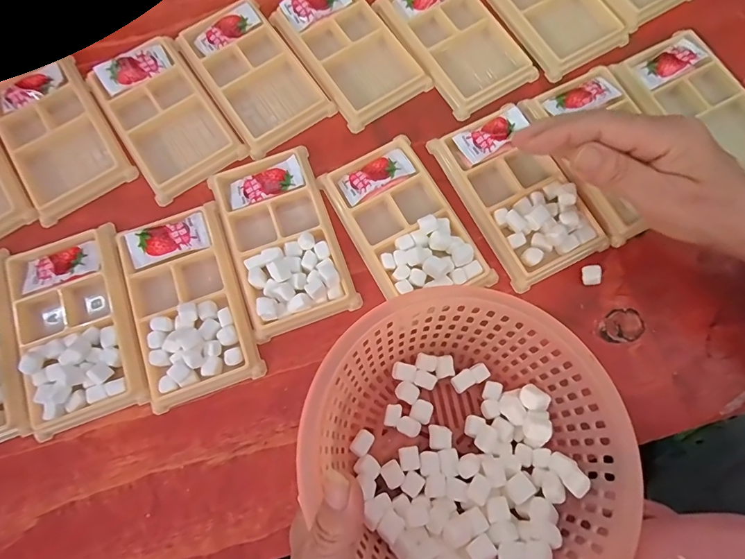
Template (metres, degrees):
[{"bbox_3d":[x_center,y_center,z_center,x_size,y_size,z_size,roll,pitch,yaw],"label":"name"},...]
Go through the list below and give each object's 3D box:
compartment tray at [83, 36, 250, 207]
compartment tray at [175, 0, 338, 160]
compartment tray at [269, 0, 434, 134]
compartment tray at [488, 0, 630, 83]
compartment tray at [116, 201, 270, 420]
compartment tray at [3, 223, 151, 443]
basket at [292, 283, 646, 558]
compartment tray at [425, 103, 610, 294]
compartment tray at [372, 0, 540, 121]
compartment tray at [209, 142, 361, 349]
[{"bbox_3d":[-0.168,-0.133,0.335,0.078,0.015,0.127,-34,78,-7],"label":"compartment tray"},{"bbox_3d":[-0.098,-0.171,0.344,0.078,0.016,0.127,-34,78,-7],"label":"compartment tray"},{"bbox_3d":[-0.019,-0.195,0.347,0.076,0.014,0.130,-34,78,-7],"label":"compartment tray"},{"bbox_3d":[0.152,-0.242,0.364,0.077,0.020,0.132,-30,78,-6],"label":"compartment tray"},{"bbox_3d":[-0.133,0.016,0.292,0.075,0.015,0.130,-19,77,-4],"label":"compartment tray"},{"bbox_3d":[-0.211,0.032,0.289,0.079,0.013,0.132,-20,77,-4],"label":"compartment tray"},{"bbox_3d":[0.052,0.089,0.237,0.157,0.082,0.167,0,78,0],"label":"basket"},{"bbox_3d":[0.110,-0.068,0.309,0.075,0.017,0.133,-27,77,-5],"label":"compartment tray"},{"bbox_3d":[0.070,-0.207,0.354,0.078,0.013,0.131,-32,78,-6],"label":"compartment tray"},{"bbox_3d":[-0.067,-0.031,0.301,0.076,0.016,0.131,-20,78,-4],"label":"compartment tray"}]

